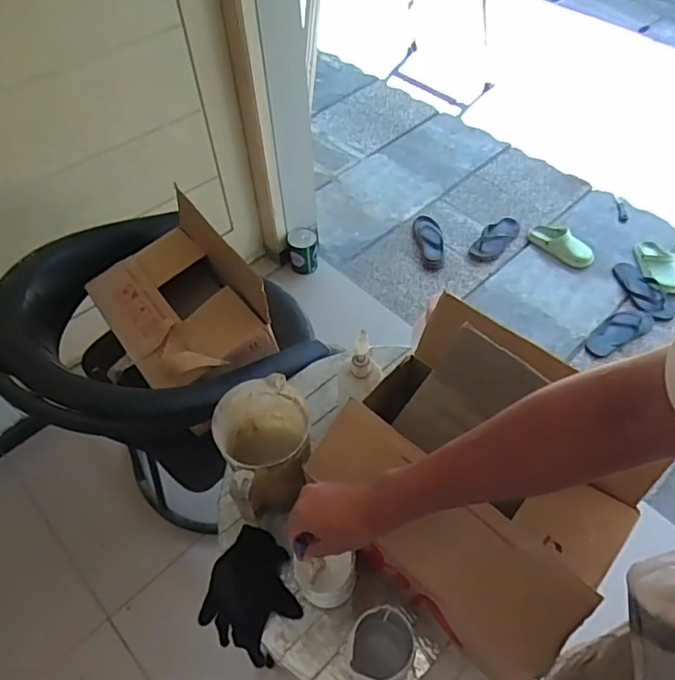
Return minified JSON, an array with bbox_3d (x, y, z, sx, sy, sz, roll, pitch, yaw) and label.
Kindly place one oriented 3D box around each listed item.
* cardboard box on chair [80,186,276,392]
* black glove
[{"bbox_3d":[-0.321,-0.088,1.079,0.267,0.198,0.366,-35,60,-22],"label":"cardboard box on chair"},{"bbox_3d":[-0.128,0.390,0.828,0.147,0.078,0.155,-1,54,1],"label":"black glove"}]

